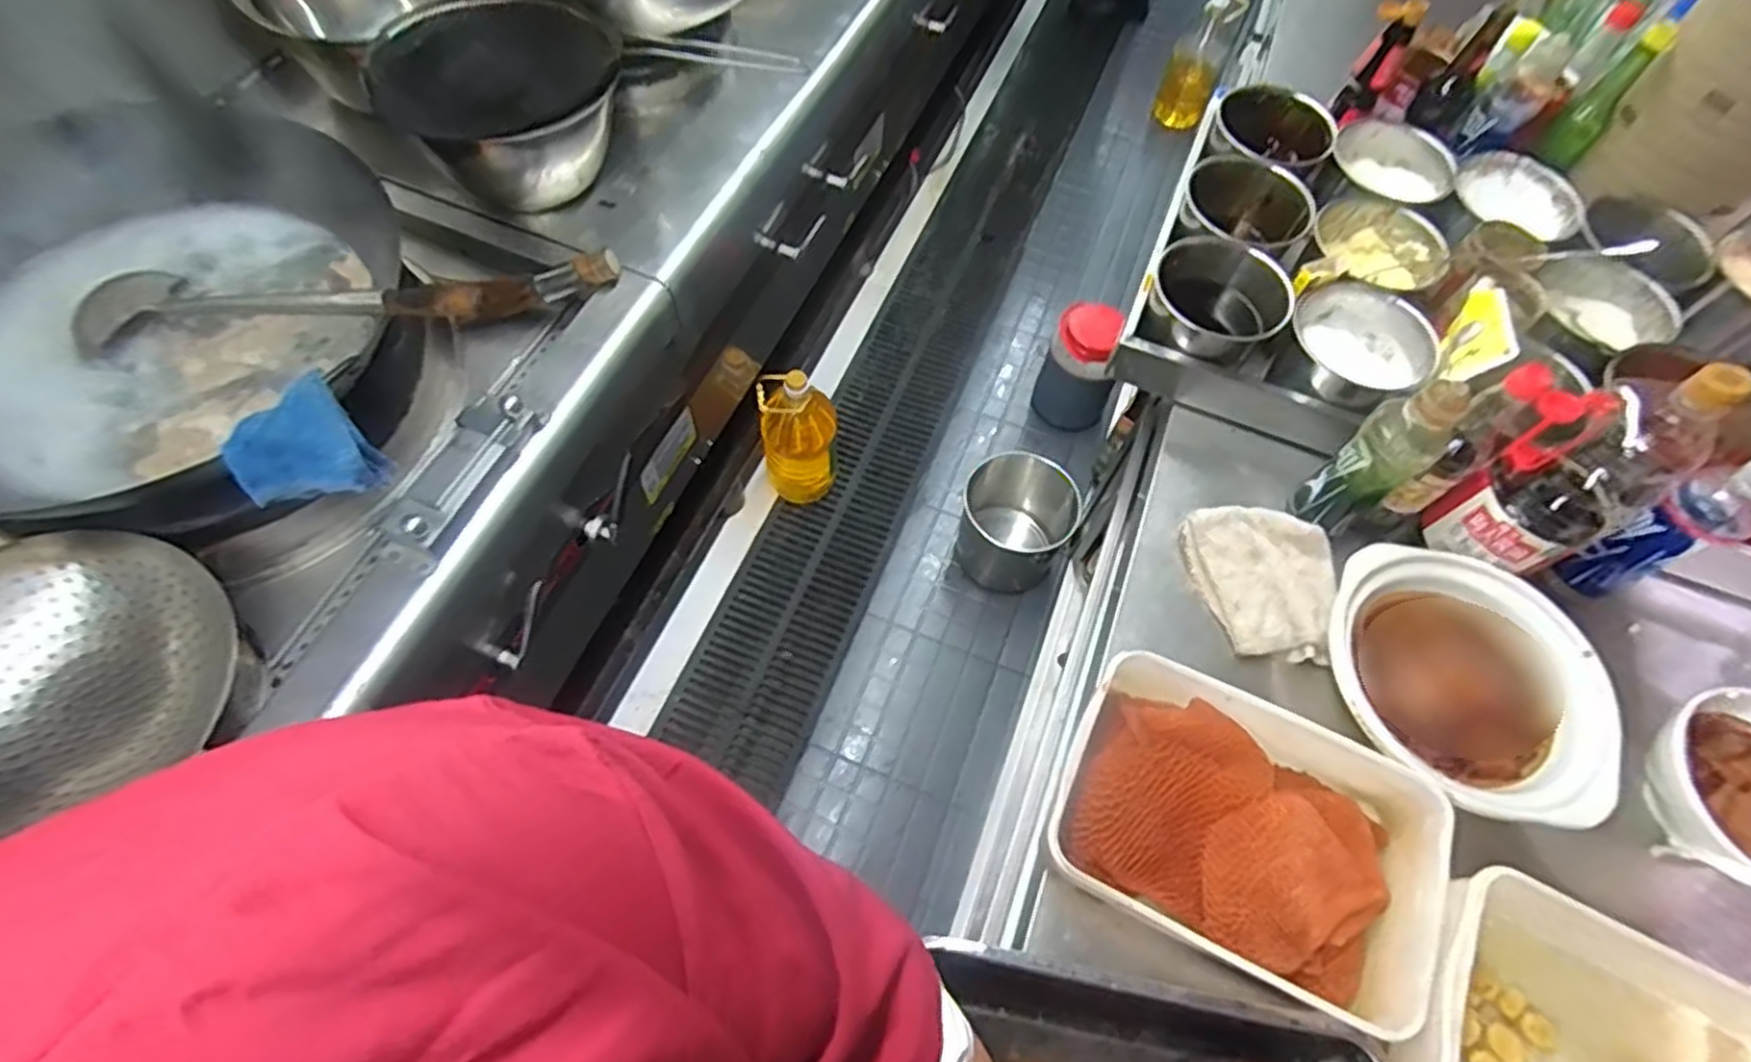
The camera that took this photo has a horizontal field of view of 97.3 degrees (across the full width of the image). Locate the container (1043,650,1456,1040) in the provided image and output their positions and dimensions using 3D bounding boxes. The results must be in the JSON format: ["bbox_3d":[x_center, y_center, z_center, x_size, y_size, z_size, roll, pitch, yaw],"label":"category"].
[{"bbox_3d":[0.311,0.257,0.660,0.304,0.075,0.209,25,64,10],"label":"container"}]

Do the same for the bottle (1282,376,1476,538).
[{"bbox_3d":[0.491,-0.069,0.756,0.066,0.201,0.067,-34,69,-18],"label":"bottle"}]

